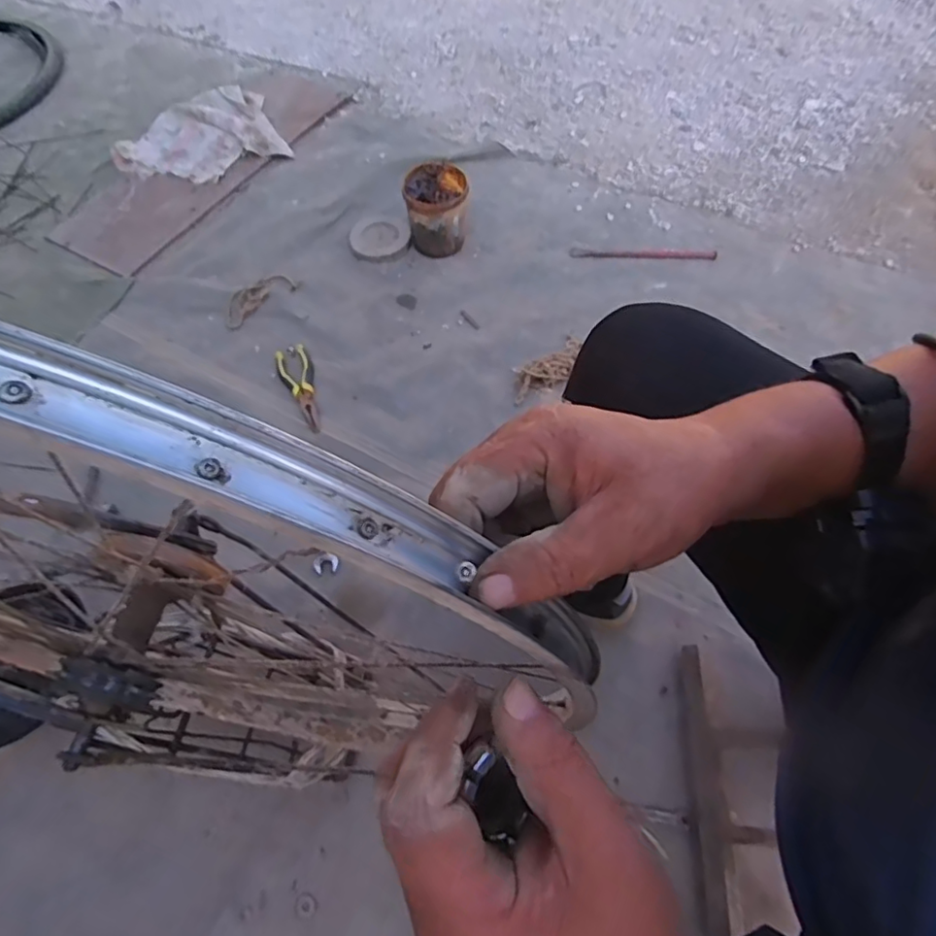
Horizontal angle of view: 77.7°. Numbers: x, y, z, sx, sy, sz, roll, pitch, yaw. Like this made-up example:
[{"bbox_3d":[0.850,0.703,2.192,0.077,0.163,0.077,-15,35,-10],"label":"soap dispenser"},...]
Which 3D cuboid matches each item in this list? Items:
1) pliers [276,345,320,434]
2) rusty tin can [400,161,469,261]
[{"bbox_3d":[-0.282,-0.138,0.996,0.058,0.011,0.183,-22,62,-13],"label":"pliers"},{"bbox_3d":[-0.063,-0.498,1.128,0.122,0.115,0.132,4,60,2],"label":"rusty tin can"}]

